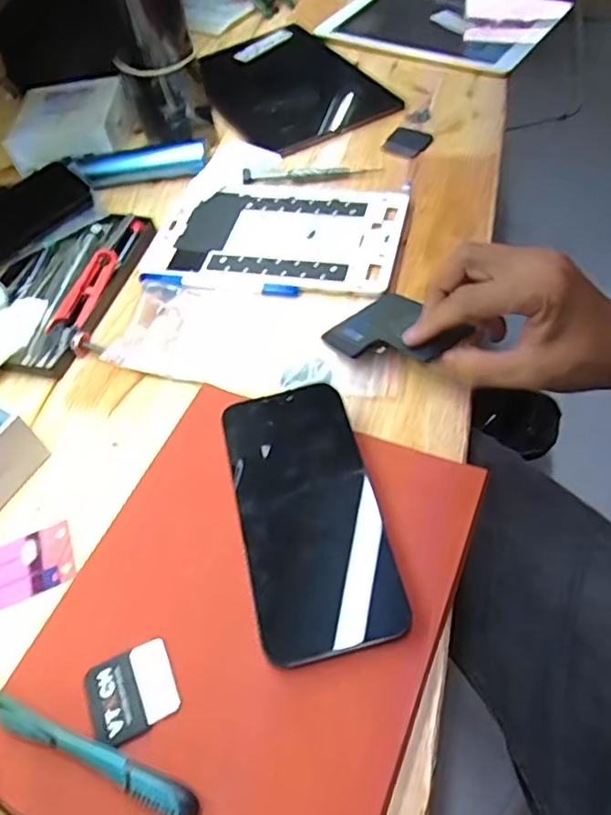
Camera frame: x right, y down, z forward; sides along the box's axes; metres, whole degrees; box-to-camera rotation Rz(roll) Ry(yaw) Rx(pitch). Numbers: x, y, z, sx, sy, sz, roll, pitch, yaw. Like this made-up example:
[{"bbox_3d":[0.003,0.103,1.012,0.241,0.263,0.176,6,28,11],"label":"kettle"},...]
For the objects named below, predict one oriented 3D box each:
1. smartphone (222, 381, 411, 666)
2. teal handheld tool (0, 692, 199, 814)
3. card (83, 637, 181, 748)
[{"bbox_3d":[0.001,0.055,0.330,0.074,0.013,0.156,-13,60,-5],"label":"smartphone"},{"bbox_3d":[-0.131,0.152,0.282,0.177,0.012,0.013,17,58,15],"label":"teal handheld tool"},{"bbox_3d":[-0.086,0.141,0.294,0.042,0.004,0.039,-26,55,-11],"label":"card"}]

